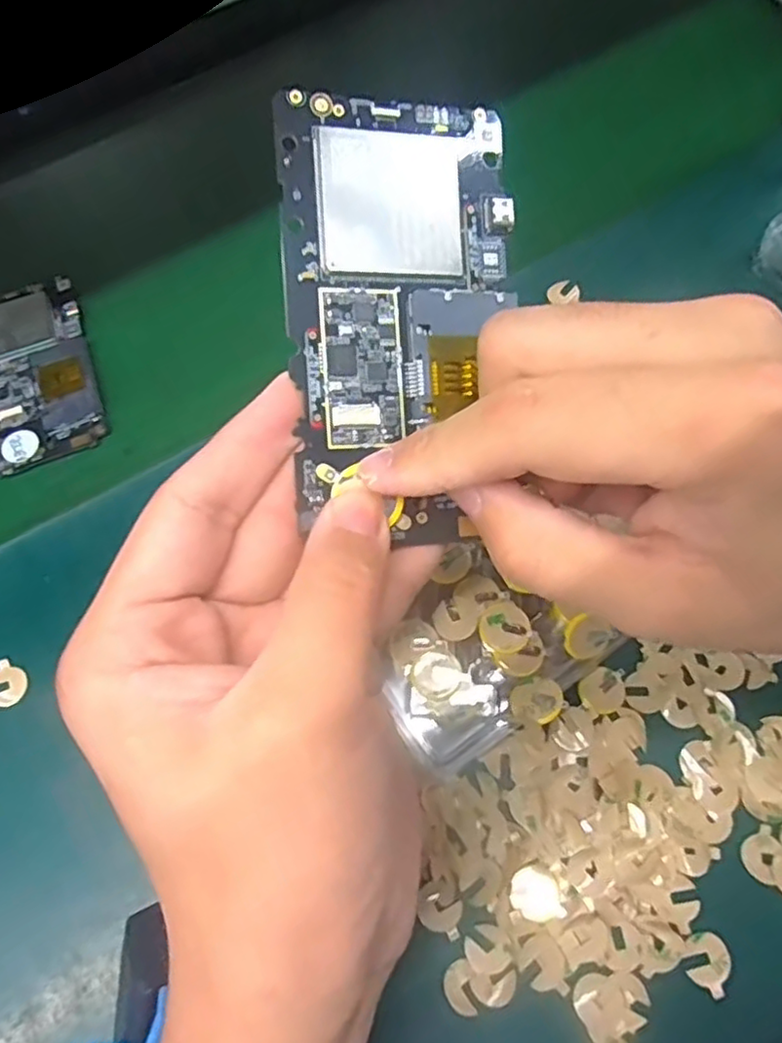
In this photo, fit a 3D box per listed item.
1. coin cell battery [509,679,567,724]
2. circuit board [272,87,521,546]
[{"bbox_3d":[0.056,0.068,0.250,0.019,0.004,0.018,-34,52,5],"label":"coin cell battery"},{"bbox_3d":[0.004,-0.058,0.188,0.065,0.004,0.125,-4,91,-13],"label":"circuit board"}]

